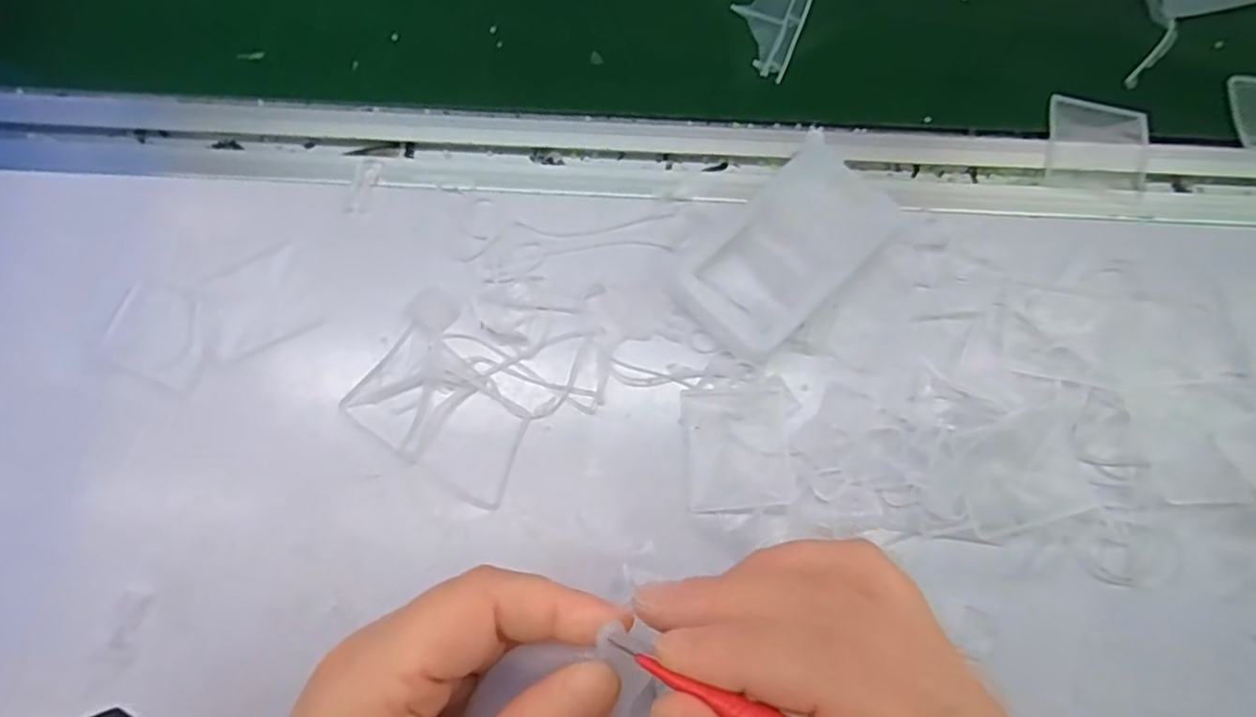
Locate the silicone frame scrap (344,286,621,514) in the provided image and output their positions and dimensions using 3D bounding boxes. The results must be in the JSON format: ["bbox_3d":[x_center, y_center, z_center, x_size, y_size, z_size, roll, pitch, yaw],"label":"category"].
[{"bbox_3d":[-0.063,0.011,0.292,0.093,0.005,0.088,30,80,7],"label":"silicone frame scrap"}]

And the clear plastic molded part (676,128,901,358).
[{"bbox_3d":[0.070,-0.047,0.294,0.054,0.021,0.097,43,81,9],"label":"clear plastic molded part"}]

